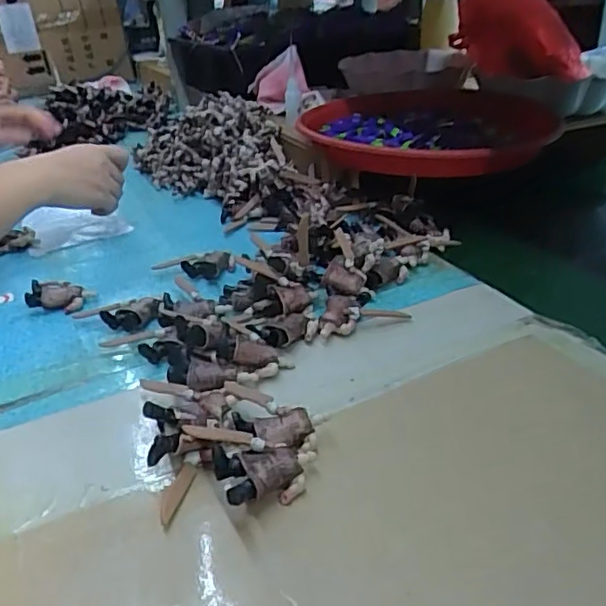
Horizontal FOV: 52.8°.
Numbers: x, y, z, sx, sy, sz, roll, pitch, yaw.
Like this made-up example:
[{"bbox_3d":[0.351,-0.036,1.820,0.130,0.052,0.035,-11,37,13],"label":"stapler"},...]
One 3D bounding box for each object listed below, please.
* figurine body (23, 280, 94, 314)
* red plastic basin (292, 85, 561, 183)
[{"bbox_3d":[-0.225,-0.006,0.570,0.060,0.020,0.032,-3,31,2],"label":"figurine body"},{"bbox_3d":[0.134,-0.193,0.695,0.250,0.044,0.259,-3,28,1],"label":"red plastic basin"}]

